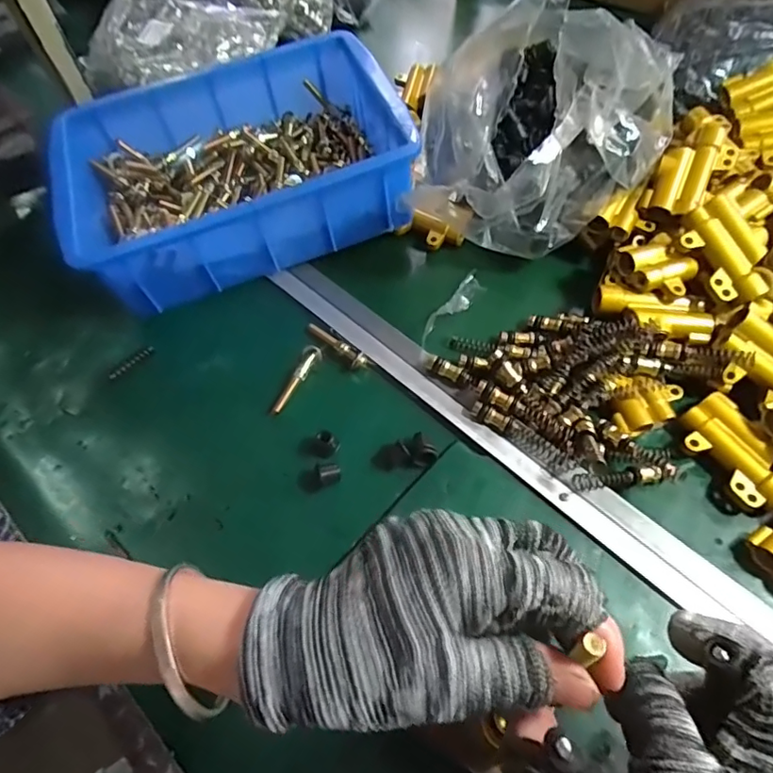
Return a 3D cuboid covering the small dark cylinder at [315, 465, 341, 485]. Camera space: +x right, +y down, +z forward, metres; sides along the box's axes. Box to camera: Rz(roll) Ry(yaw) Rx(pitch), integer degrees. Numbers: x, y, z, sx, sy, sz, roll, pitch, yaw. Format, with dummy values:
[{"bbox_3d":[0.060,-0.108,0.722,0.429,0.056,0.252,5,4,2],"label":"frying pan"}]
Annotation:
[{"bbox_3d":[-0.041,0.064,0.384,0.017,0.015,0.013,-7,60,-2],"label":"small dark cylinder"}]

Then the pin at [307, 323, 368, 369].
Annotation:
[{"bbox_3d":[-0.042,-0.034,0.443,0.061,0.013,0.013,36,67,21],"label":"pin"}]

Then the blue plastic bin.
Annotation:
[{"bbox_3d":[-0.138,-0.195,0.496,0.282,0.098,0.207,-19,61,-9],"label":"blue plastic bin"}]

